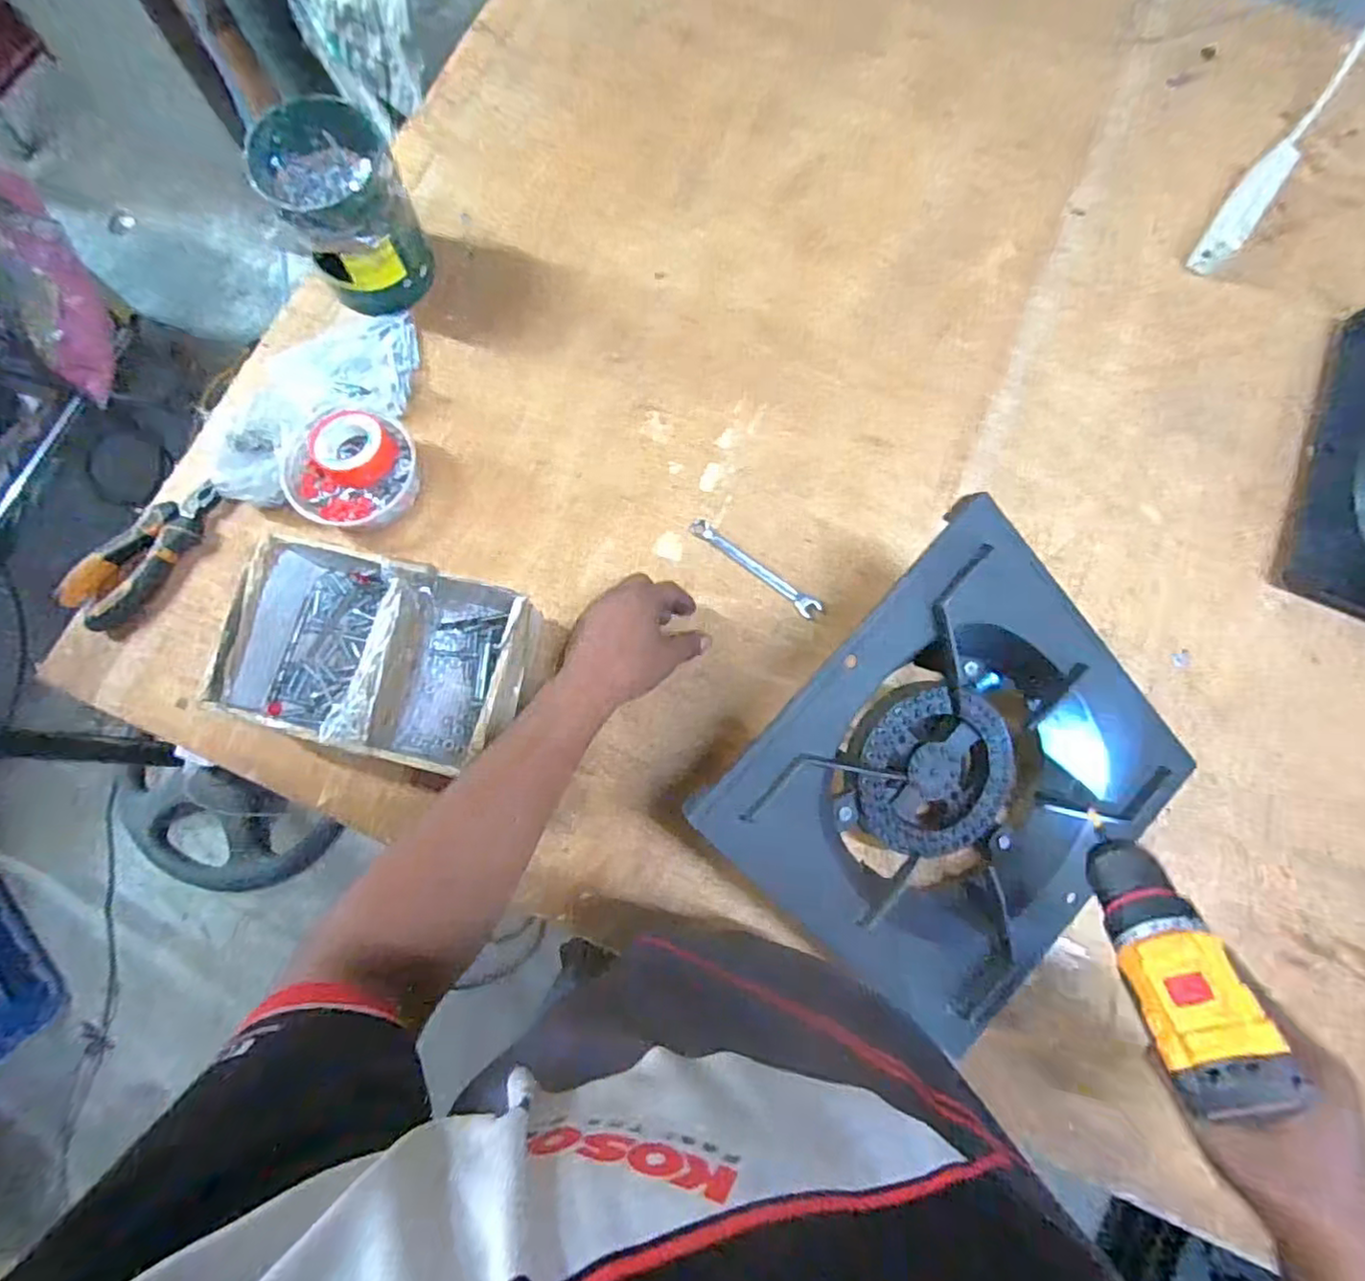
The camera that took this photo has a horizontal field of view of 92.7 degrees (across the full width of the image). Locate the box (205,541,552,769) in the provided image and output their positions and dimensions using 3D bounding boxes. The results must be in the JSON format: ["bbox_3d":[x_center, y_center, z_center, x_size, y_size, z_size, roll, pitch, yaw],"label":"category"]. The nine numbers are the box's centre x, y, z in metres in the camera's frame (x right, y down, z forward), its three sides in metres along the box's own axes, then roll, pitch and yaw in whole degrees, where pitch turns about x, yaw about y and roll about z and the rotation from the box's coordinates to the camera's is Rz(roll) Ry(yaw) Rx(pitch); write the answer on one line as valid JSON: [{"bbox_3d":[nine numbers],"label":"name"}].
[{"bbox_3d":[-0.241,0.013,0.531,0.228,0.097,0.148,13,79,2],"label":"box"}]

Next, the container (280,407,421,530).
[{"bbox_3d":[-0.298,-0.155,0.593,0.107,0.041,0.105,0,79,0],"label":"container"}]

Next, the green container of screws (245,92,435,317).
[{"bbox_3d":[-0.303,-0.388,0.598,0.104,0.119,0.116,-39,81,-7],"label":"green container of screws"}]

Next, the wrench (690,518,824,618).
[{"bbox_3d":[0.065,-0.066,0.594,0.140,0.004,0.020,37,81,7],"label":"wrench"}]

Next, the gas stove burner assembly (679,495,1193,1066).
[{"bbox_3d":[0.199,0.103,0.487,0.291,0.063,0.297,45,84,-14],"label":"gas stove burner assembly"}]

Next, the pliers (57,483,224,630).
[{"bbox_3d":[-0.479,-0.082,0.582,0.064,0.022,0.152,39,81,7],"label":"pliers"}]

